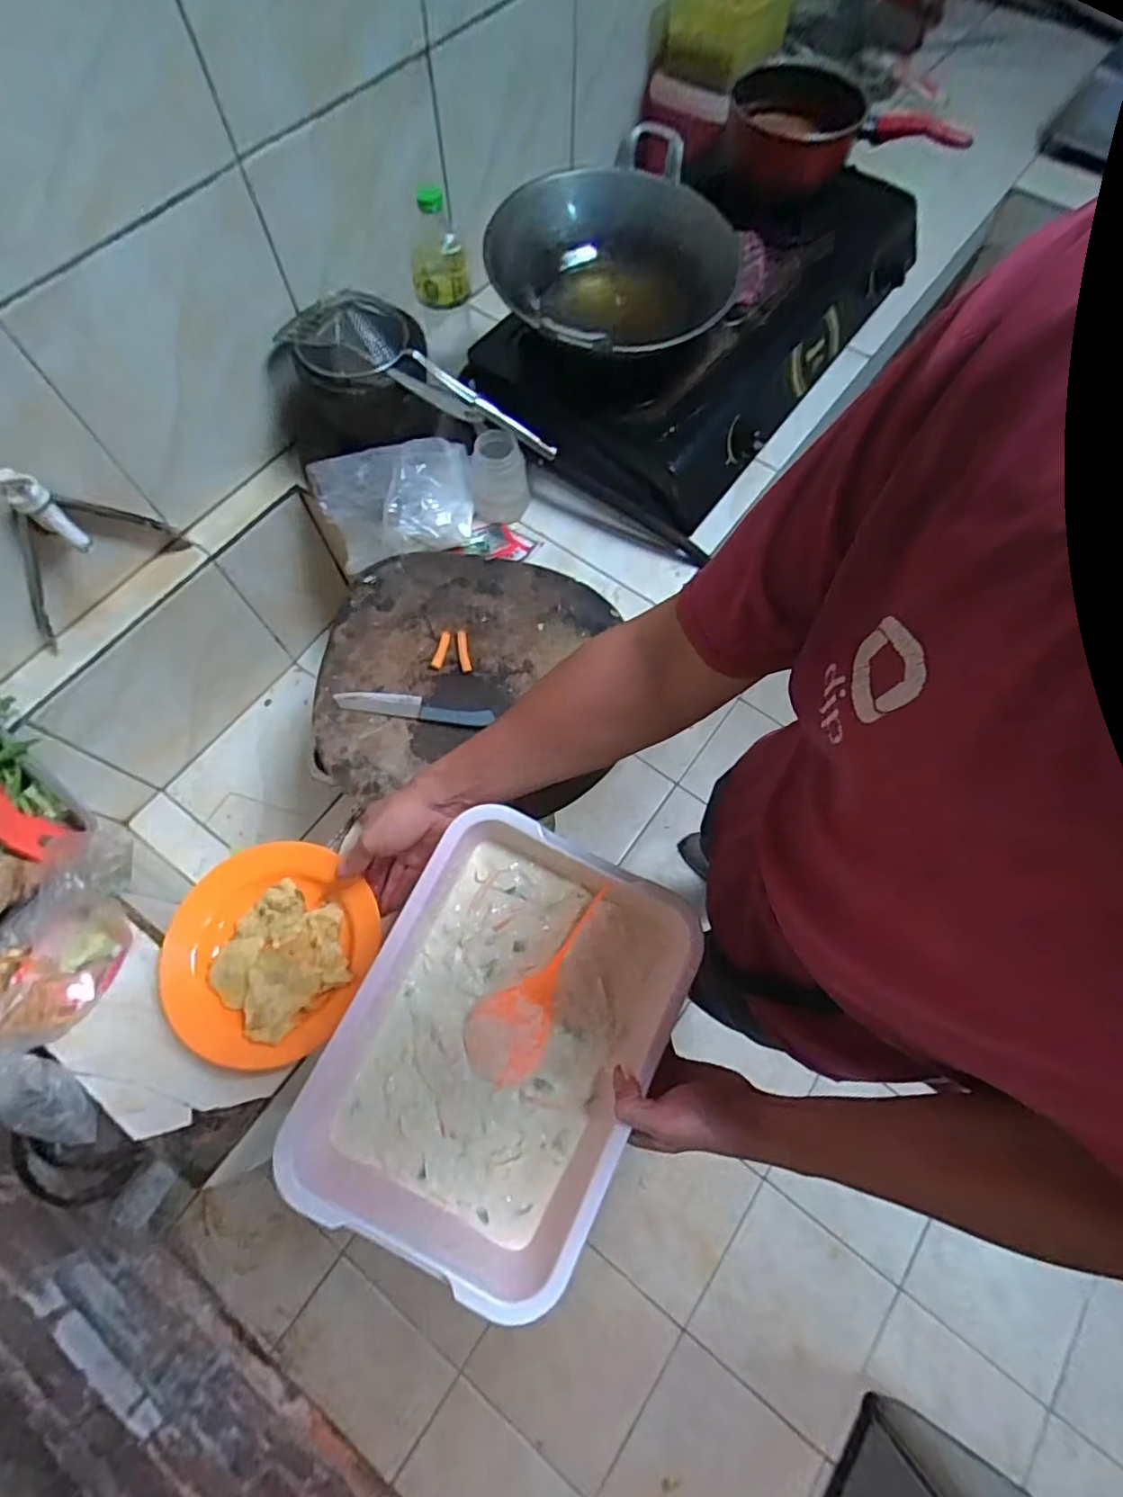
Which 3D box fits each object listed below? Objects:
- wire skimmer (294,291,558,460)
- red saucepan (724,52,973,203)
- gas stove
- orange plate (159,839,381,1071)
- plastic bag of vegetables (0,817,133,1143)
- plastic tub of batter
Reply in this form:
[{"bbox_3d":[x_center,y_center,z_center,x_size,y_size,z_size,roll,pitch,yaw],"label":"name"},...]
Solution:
[{"bbox_3d":[-0.150,-0.447,0.743,0.317,0.052,0.092,20,68,-13],"label":"wire skimmer"},{"bbox_3d":[0.390,-0.883,0.874,0.305,0.070,0.212,6,68,2],"label":"red saucepan"},{"bbox_3d":[0.205,-0.619,0.865,0.345,0.108,0.640,35,72,13],"label":"gas stove"},{"bbox_3d":[-0.296,0.205,0.624,0.187,0.036,0.208,28,70,10],"label":"orange plate"},{"bbox_3d":[-0.521,0.213,0.585,0.139,0.109,0.282,-2,68,-1],"label":"plastic bag of vegetables"},{"bbox_3d":[-0.049,0.238,0.513,0.238,0.087,0.320,25,70,9],"label":"plastic tub of batter"}]

